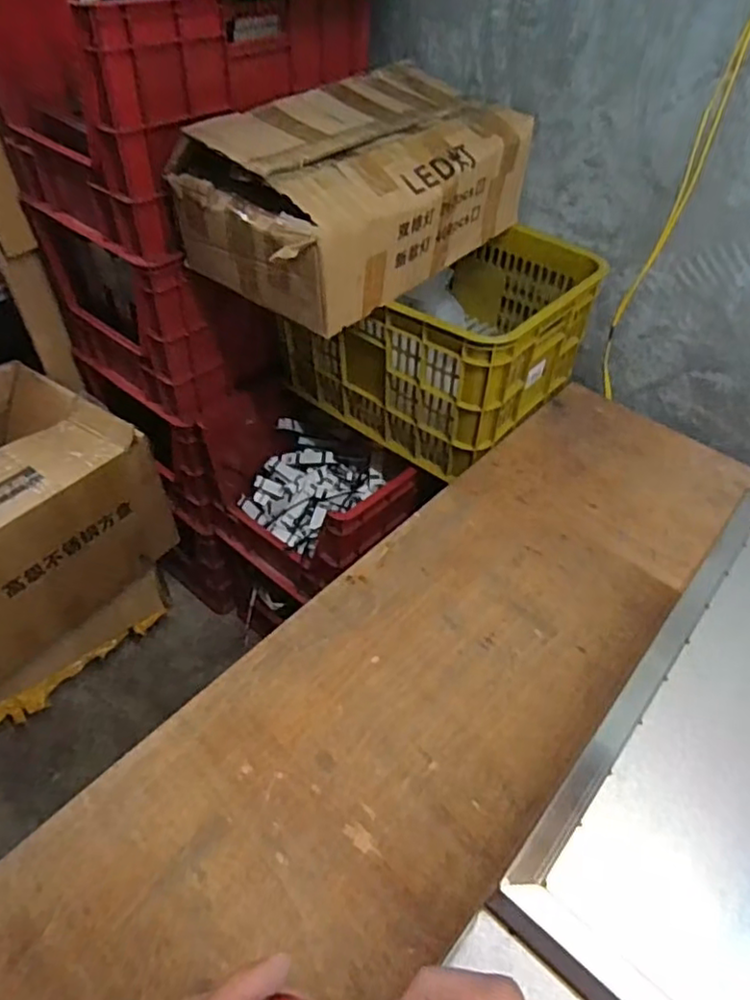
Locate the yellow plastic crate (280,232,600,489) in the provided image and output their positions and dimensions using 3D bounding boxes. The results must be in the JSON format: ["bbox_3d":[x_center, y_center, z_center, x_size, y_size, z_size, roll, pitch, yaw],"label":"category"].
[{"bbox_3d":[0.127,-0.315,1.179,0.439,0.289,0.406,35,54,25],"label":"yellow plastic crate"}]

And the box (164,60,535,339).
[{"bbox_3d":[-0.015,-0.506,1.006,0.303,0.200,0.520,33,53,25],"label":"box"}]

